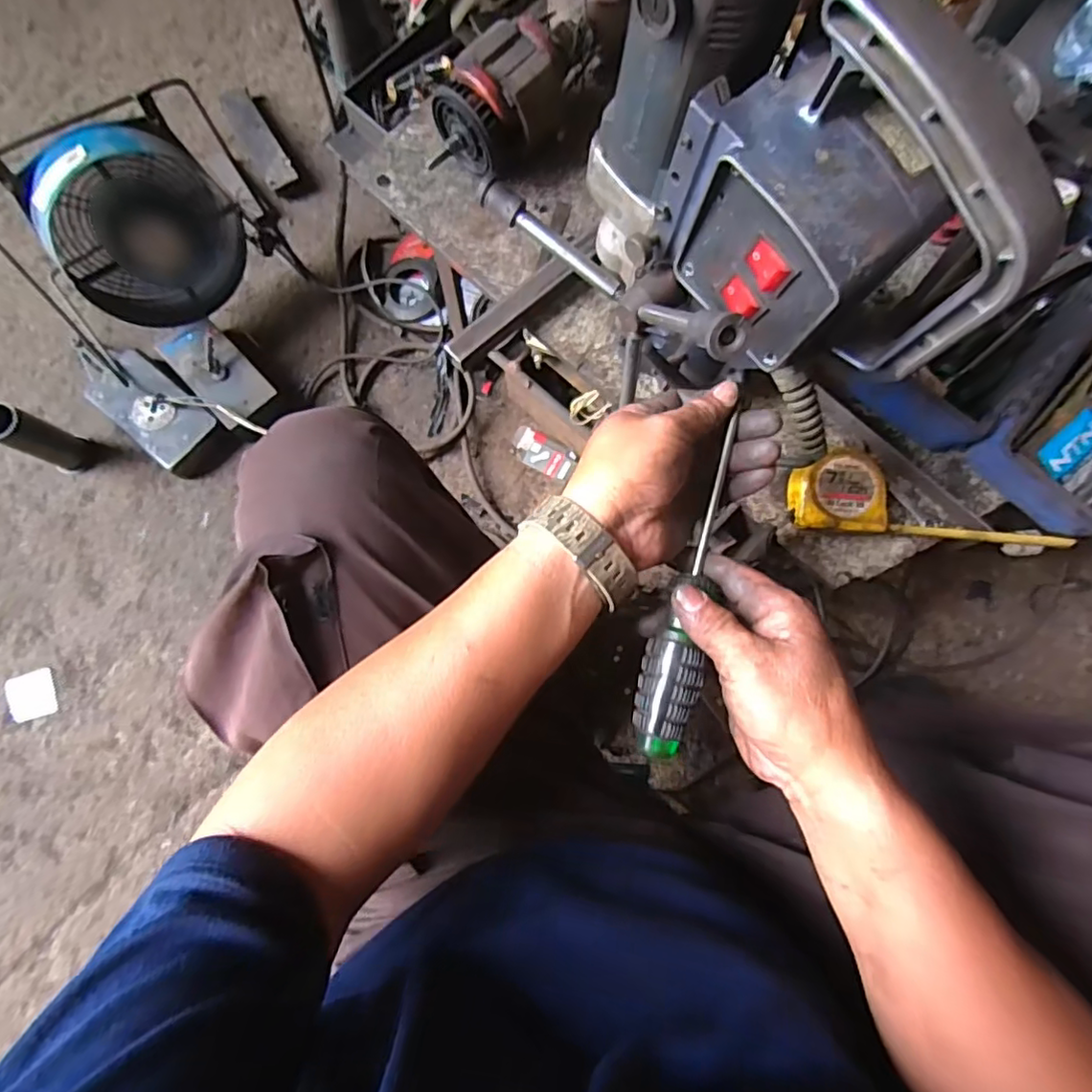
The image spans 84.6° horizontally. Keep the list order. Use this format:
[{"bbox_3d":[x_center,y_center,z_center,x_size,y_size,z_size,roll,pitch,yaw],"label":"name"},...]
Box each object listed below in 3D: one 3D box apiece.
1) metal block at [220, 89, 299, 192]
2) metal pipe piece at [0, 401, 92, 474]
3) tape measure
[{"bbox_3d":[-0.439,-0.618,0.912,0.052,0.030,0.189,-31,84,-6],"label":"metal block"},{"bbox_3d":[-0.657,-0.139,0.772,0.055,0.135,0.051,1,80,-3],"label":"metal pipe piece"},{"bbox_3d":[0.333,-0.041,0.522,0.235,0.031,0.068,4,80,-3],"label":"tape measure"}]

